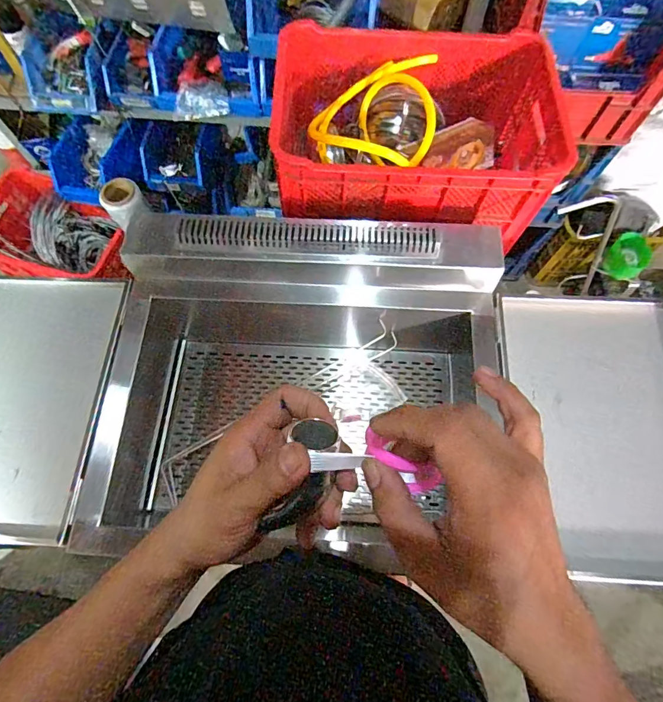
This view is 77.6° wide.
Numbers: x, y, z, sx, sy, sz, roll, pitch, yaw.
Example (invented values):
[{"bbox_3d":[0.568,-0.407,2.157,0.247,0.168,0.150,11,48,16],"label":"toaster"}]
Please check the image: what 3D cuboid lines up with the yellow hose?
[{"bbox_3d":[0.085,-0.460,0.792,0.232,0.113,0.288,13,70,5],"label":"yellow hose"}]

